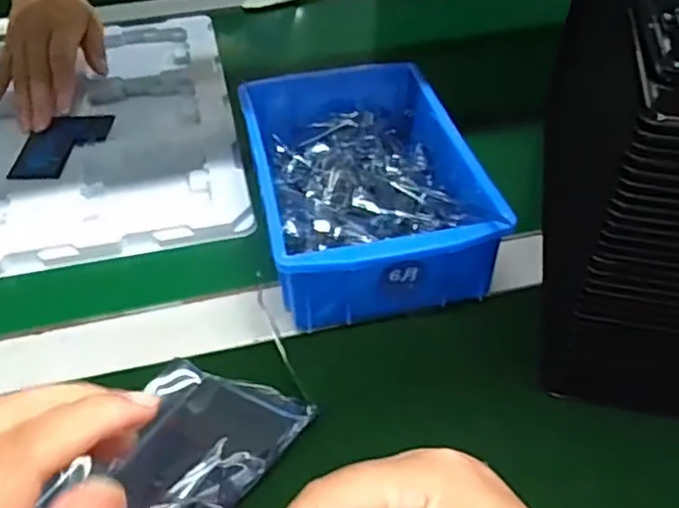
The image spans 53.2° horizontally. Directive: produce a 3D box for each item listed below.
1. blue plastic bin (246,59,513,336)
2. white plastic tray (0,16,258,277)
[{"bbox_3d":[0.012,-0.047,0.443,0.129,0.067,0.199,-9,44,-9],"label":"blue plastic bin"},{"bbox_3d":[-0.228,-0.105,0.546,0.276,0.012,0.315,-9,45,-9],"label":"white plastic tray"}]

